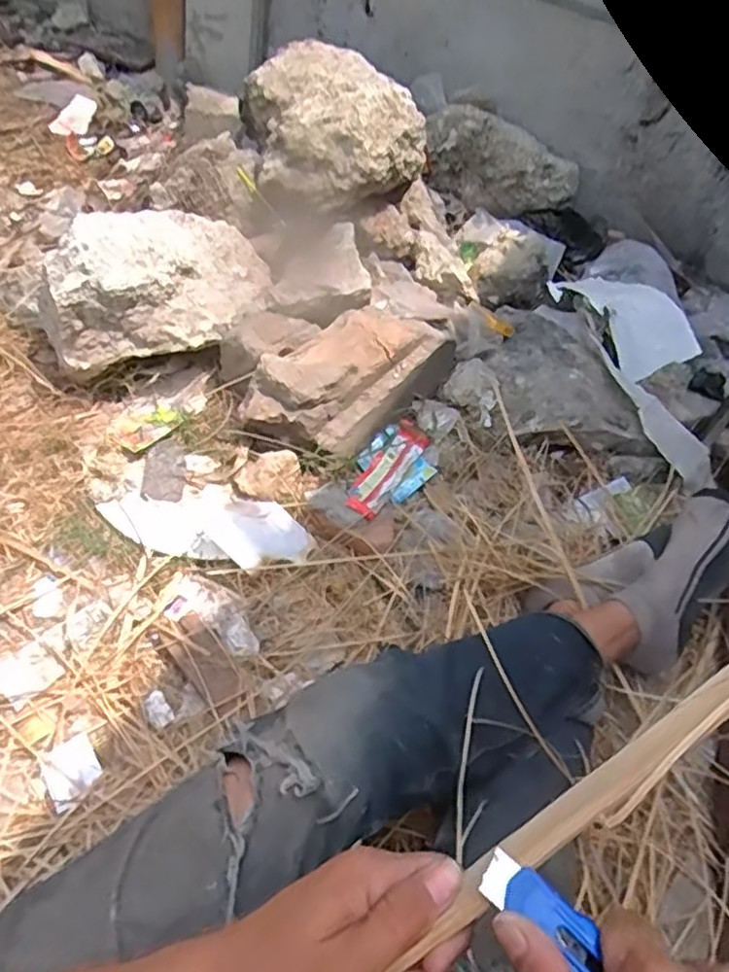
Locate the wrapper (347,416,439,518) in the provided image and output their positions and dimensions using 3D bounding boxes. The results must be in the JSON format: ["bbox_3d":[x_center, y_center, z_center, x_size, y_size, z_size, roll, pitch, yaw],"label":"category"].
[{"bbox_3d":[0.031,-0.025,1.048,0.104,0.036,0.203,40,55,20],"label":"wrapper"}]

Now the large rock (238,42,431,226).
[{"bbox_3d":[-0.062,-0.699,1.316,0.302,0.196,0.350,-8,55,-20],"label":"large rock"}]

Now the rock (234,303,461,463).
[{"bbox_3d":[-0.016,-0.171,1.060,0.159,0.117,0.349,42,54,18],"label":"rock"}]

